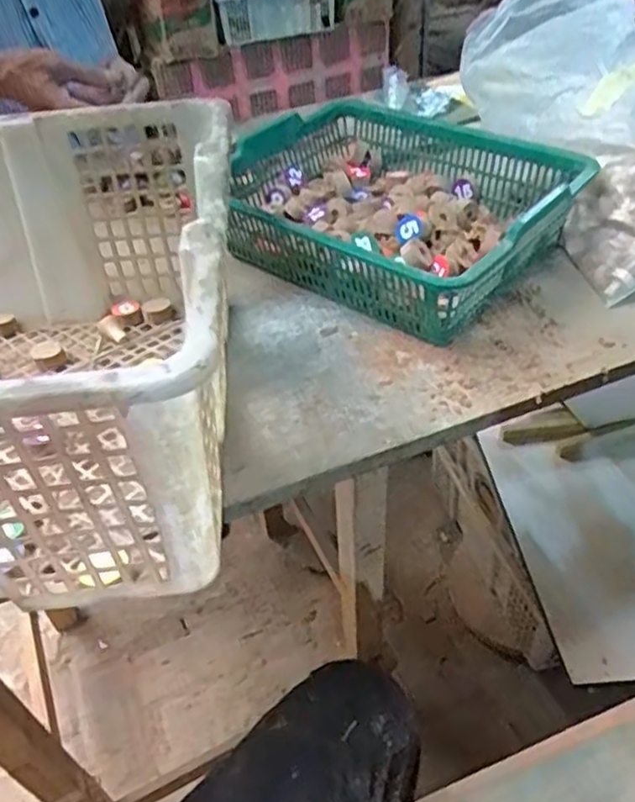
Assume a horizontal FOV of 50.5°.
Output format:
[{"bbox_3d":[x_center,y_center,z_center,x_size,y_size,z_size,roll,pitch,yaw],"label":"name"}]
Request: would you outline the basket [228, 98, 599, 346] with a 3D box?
[{"bbox_3d":[0.067,-0.177,0.610,0.287,0.089,0.229,30,54,31],"label":"basket"}]

